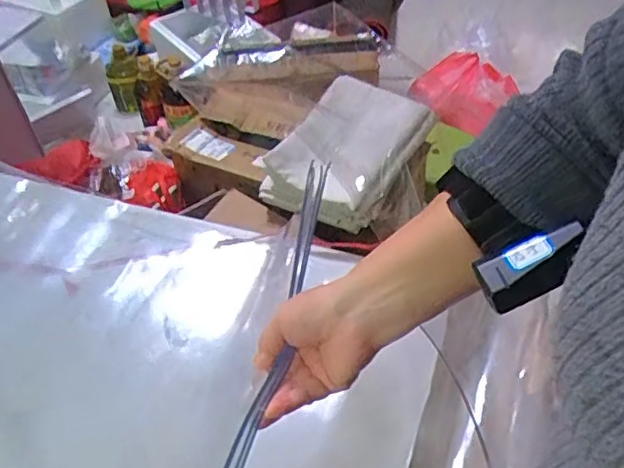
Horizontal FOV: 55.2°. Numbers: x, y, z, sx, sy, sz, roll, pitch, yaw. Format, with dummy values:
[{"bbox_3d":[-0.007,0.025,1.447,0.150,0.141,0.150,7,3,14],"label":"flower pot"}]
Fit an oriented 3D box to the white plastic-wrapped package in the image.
[{"bbox_3d":[0.090,-0.205,1.340,0.288,0.111,0.402,18,51,21],"label":"white plastic-wrapped package"}]

